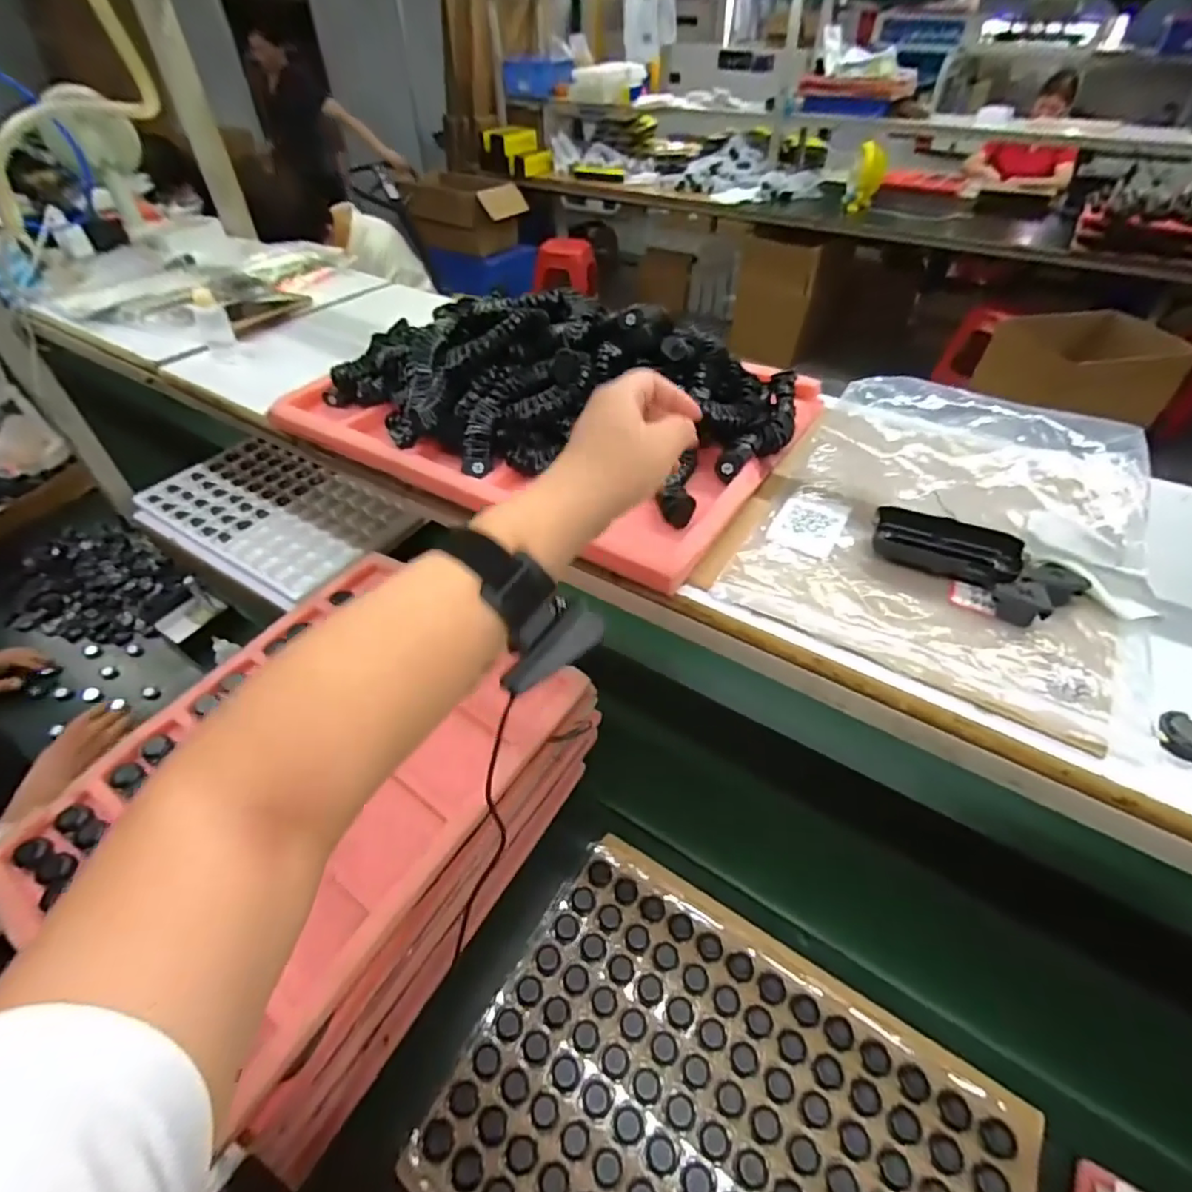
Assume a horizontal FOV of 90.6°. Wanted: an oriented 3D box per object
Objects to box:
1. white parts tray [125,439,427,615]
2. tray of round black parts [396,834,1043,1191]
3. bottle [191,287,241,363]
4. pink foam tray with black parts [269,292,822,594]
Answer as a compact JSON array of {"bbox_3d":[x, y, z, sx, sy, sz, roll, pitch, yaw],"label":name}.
[{"bbox_3d":[-0.617,-0.164,1.141,0.494,0.035,0.296,24,49,22],"label":"white parts tray"},{"bbox_3d":[0.120,0.524,0.582,0.509,0.035,0.374,24,49,22],"label":"tray of round black parts"},{"bbox_3d":[-0.474,-0.337,0.734,0.034,0.079,0.029,-24,50,-23],"label":"bottle"},{"bbox_3d":[-0.044,-0.231,0.615,0.474,0.105,0.358,23,49,21],"label":"pink foam tray with black parts"}]

